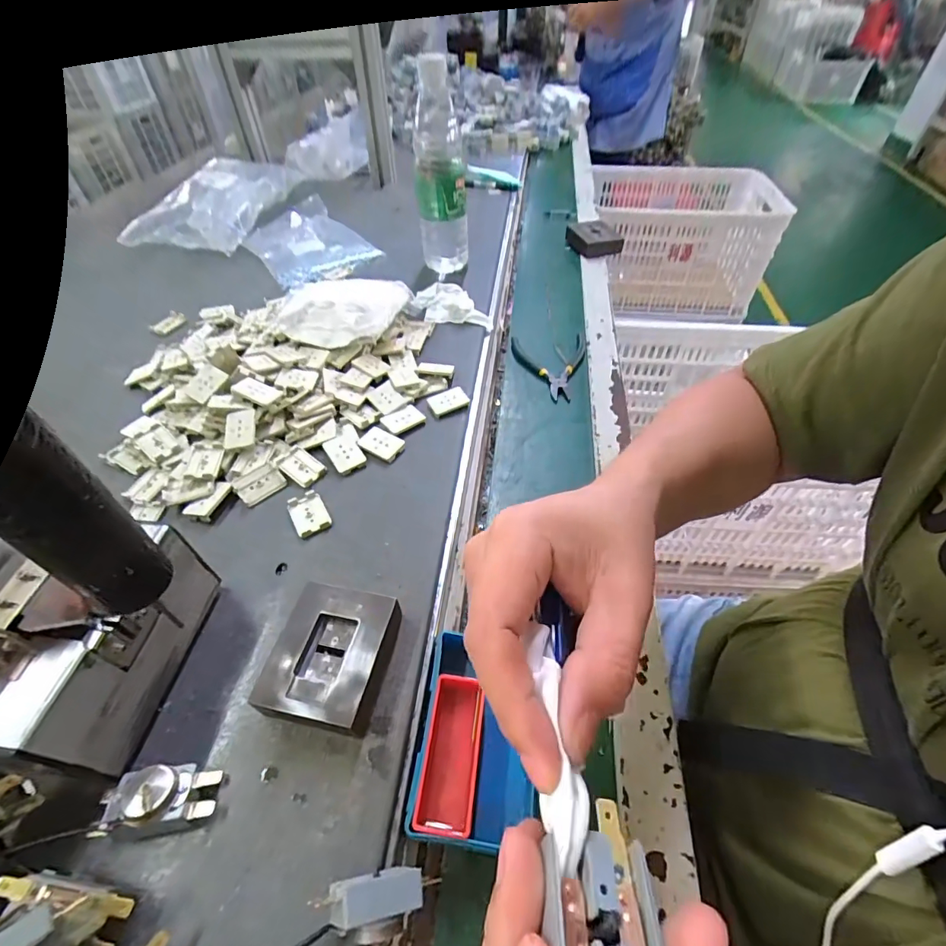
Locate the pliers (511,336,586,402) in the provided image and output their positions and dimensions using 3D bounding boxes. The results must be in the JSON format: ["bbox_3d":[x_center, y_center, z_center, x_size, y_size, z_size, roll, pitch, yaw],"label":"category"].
[{"bbox_3d":[0.098,-0.129,0.560,0.089,0.010,0.121,-3,48,-2],"label":"pliers"}]

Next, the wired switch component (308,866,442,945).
[{"bbox_3d":[-0.045,0.199,0.215,0.053,0.018,0.024,12,43,-26],"label":"wired switch component"}]

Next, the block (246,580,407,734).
[{"bbox_3d":[-0.088,0.118,0.298,0.070,0.028,0.082,9,49,9],"label":"block"}]

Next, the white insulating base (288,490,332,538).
[{"bbox_3d":[-0.134,0.033,0.384,0.028,0.006,0.039,-25,52,-20],"label":"white insulating base"}]

